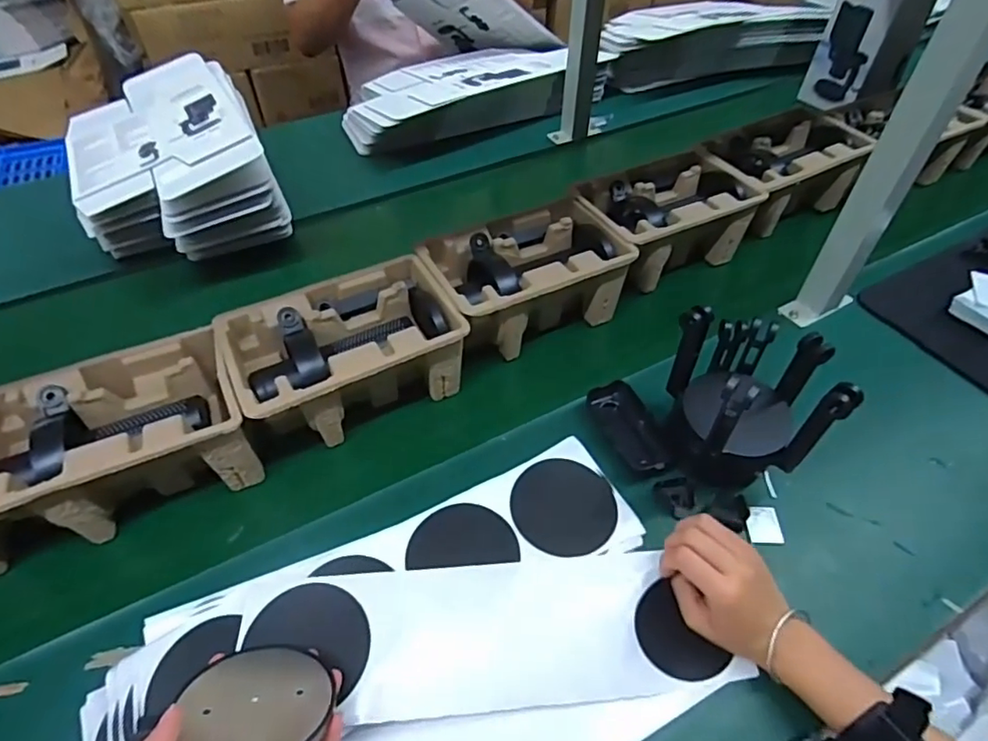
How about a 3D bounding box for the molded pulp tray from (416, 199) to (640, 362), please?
[{"bbox_3d":[0.036,-0.104,0.678,0.225,0.105,0.141,-21,47,-20],"label":"molded pulp tray"}]

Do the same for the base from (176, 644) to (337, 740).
[{"bbox_3d":[-0.156,0.222,0.374,0.090,0.019,0.096,4,12,-1],"label":"base"}]

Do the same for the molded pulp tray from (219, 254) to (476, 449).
[{"bbox_3d":[-0.154,-0.014,0.594,0.217,0.101,0.139,-22,47,-21],"label":"molded pulp tray"}]

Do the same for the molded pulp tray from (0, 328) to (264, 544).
[{"bbox_3d":[-0.351,0.072,0.529,0.219,0.110,0.145,-19,47,-19],"label":"molded pulp tray"}]

